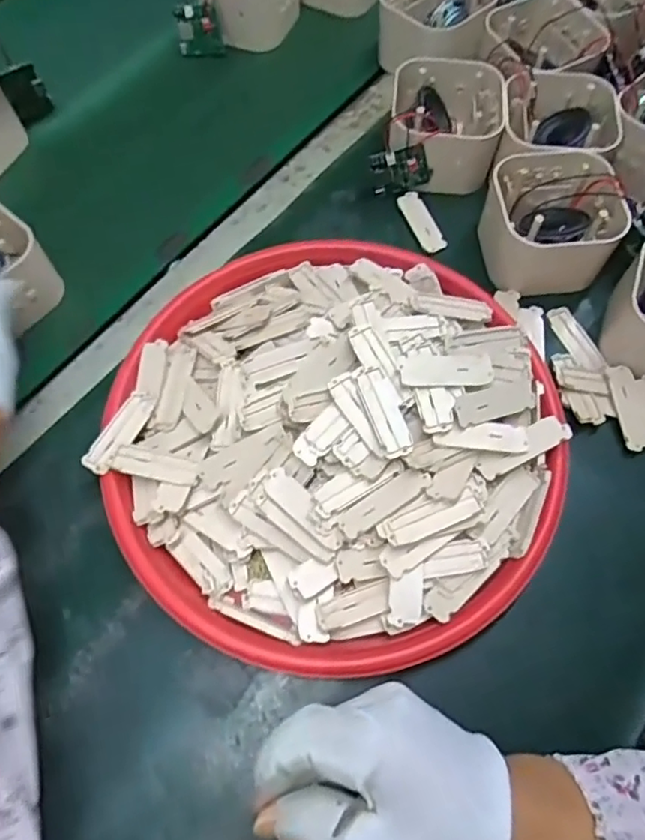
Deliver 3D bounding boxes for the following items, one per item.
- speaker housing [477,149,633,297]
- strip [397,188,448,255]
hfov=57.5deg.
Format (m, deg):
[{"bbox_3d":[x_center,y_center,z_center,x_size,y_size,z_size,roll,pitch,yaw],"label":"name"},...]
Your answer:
[{"bbox_3d":[0.171,-0.154,0.450,0.091,0.053,0.106,-9,66,-3],"label":"speaker housing"},{"bbox_3d":[0.082,-0.165,0.488,0.021,0.006,0.063,-21,67,-8],"label":"strip"}]

